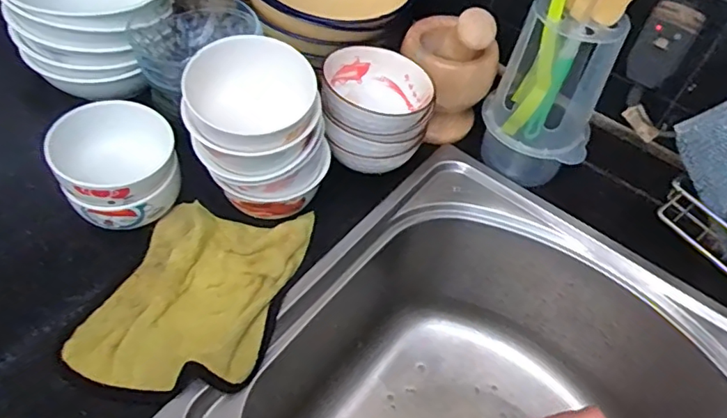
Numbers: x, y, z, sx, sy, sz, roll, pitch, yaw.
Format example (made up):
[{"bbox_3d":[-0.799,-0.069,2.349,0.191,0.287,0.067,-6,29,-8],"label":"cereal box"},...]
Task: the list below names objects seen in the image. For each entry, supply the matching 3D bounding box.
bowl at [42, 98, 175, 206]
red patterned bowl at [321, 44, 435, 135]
[{"bbox_3d":[-0.224,-0.046,0.506,0.104,0.057,0.106,3,52,-4],"label":"bowl"},{"bbox_3d":[0.014,-0.113,0.545,0.106,0.048,0.099,3,52,-4],"label":"red patterned bowl"}]

